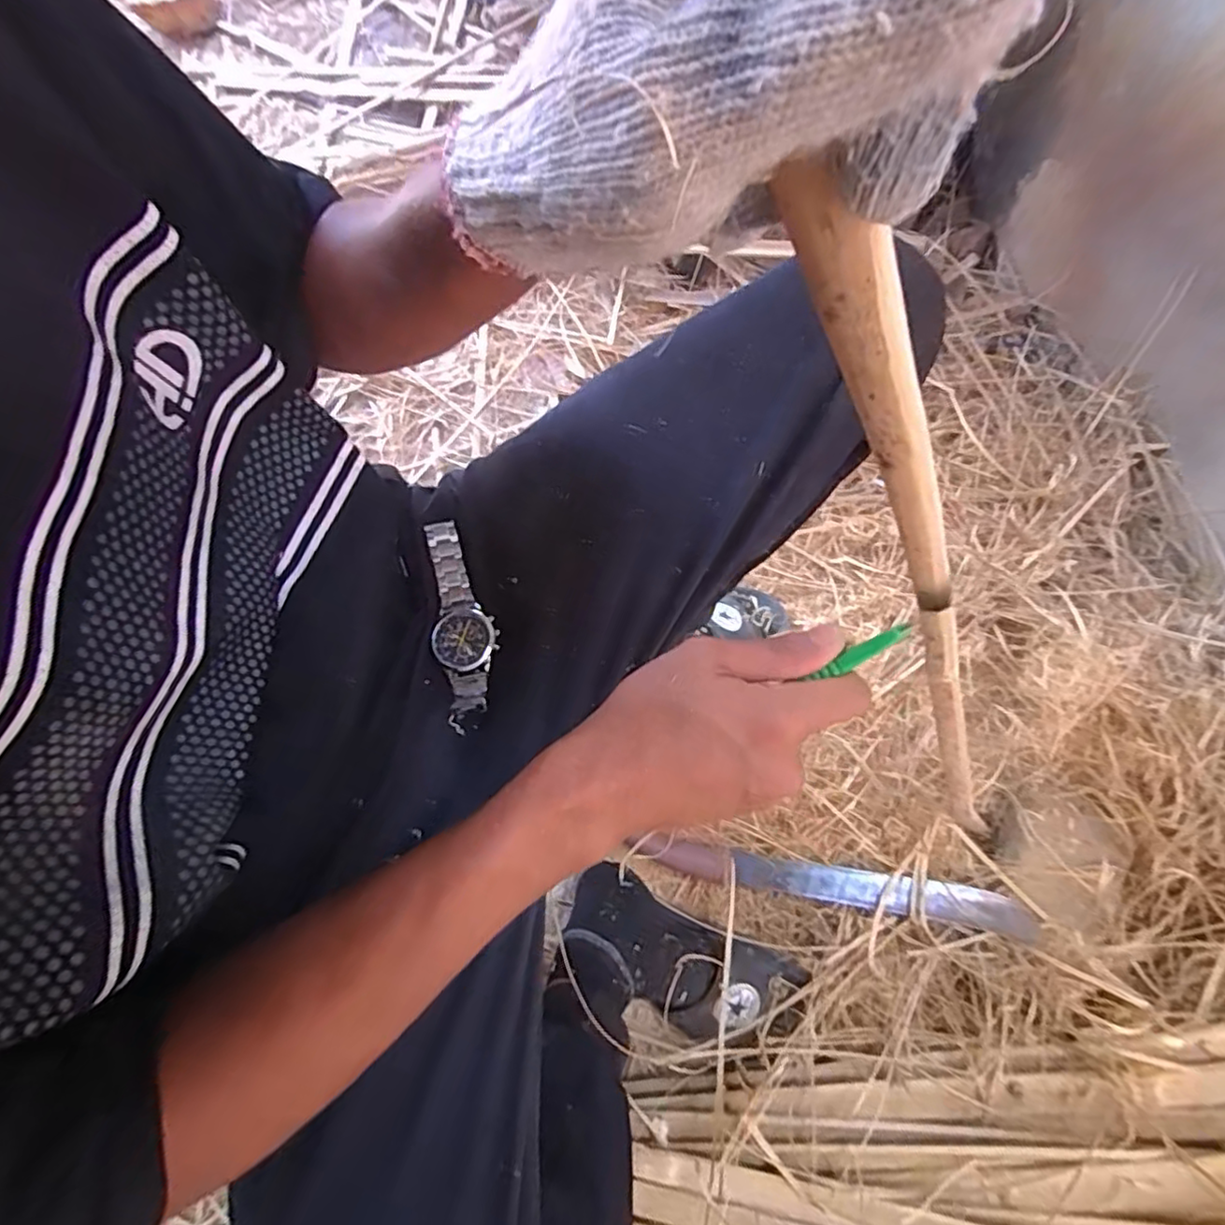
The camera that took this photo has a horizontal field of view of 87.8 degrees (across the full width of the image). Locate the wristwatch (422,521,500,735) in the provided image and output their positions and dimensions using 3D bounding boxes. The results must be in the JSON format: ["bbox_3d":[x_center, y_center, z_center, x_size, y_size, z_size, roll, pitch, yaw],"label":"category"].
[{"bbox_3d":[-0.091,0.004,0.387,0.036,0.011,0.125,-12,75,-3],"label":"wristwatch"}]

